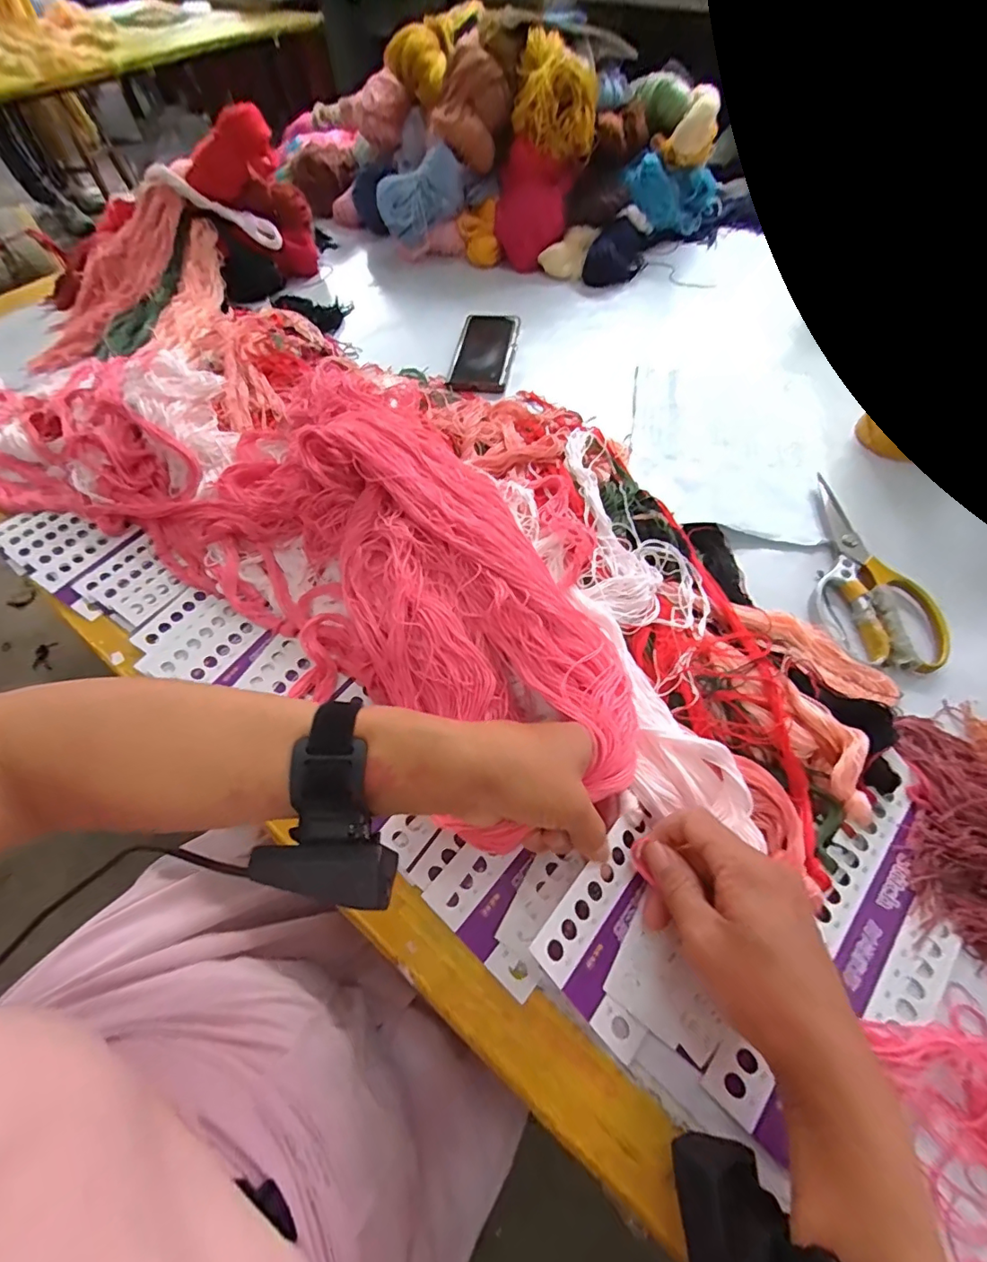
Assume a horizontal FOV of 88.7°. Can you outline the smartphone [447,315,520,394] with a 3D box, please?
[{"bbox_3d":[-0.013,-0.363,0.658,0.078,0.010,0.167,6,58,6],"label":"smartphone"}]

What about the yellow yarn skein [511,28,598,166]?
[{"bbox_3d":[0.087,-0.734,0.700,0.112,0.105,0.109,5,57,5],"label":"yellow yarn skein"}]

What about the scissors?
[{"bbox_3d":[0.327,-0.058,0.449,0.085,0.017,0.202,6,58,6],"label":"scissors"}]

